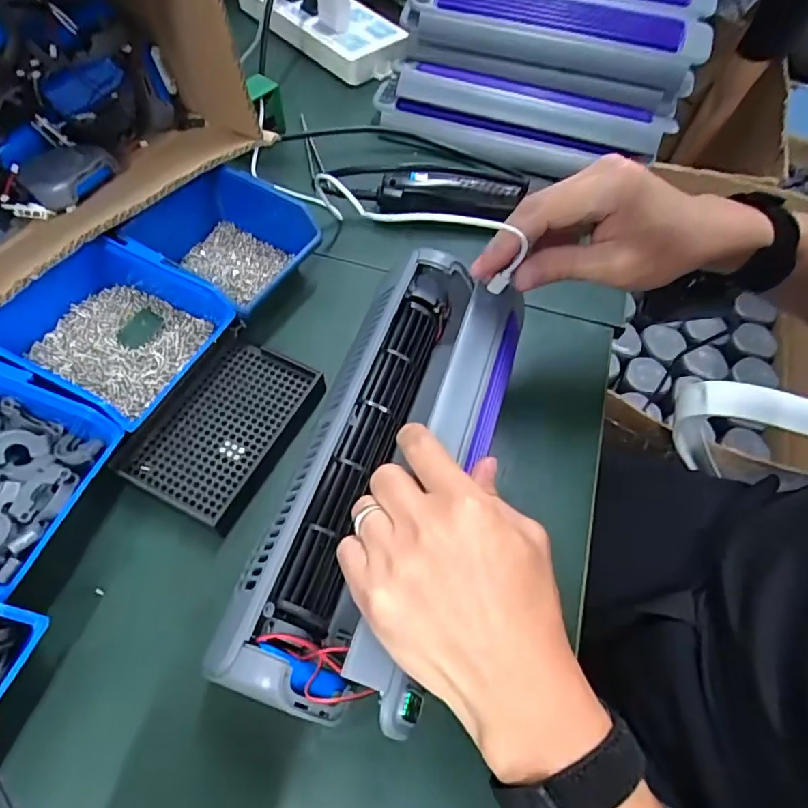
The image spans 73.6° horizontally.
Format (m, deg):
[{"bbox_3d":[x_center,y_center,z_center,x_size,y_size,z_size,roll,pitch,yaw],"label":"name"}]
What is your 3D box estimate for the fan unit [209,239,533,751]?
[{"bbox_3d":[-0.008,0.033,0.353,0.113,0.082,0.306,20,58,8],"label":"fan unit"}]

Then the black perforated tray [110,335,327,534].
[{"bbox_3d":[-0.131,0.017,0.398,0.095,0.030,0.132,26,62,11],"label":"black perforated tray"}]

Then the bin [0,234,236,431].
[{"bbox_3d":[-0.211,-0.052,0.393,0.133,0.054,0.120,28,62,12],"label":"bin"}]

